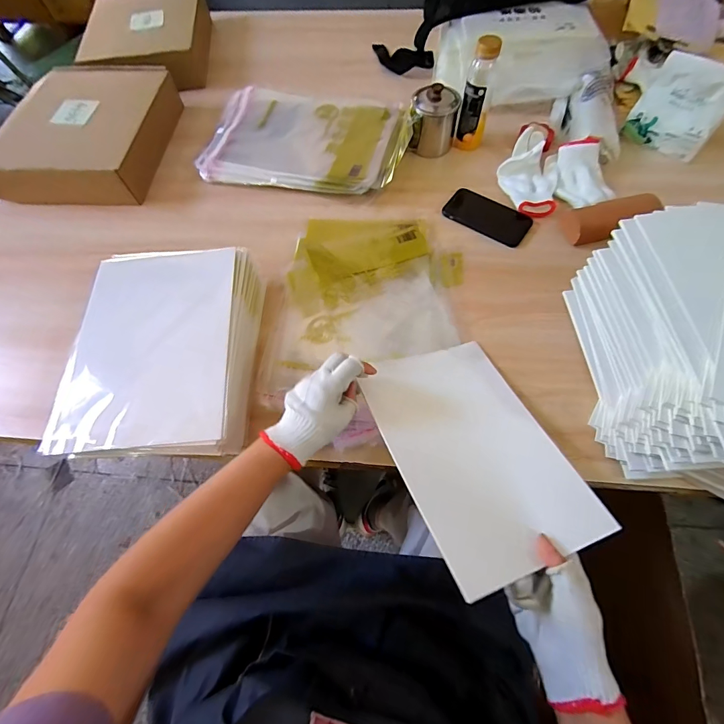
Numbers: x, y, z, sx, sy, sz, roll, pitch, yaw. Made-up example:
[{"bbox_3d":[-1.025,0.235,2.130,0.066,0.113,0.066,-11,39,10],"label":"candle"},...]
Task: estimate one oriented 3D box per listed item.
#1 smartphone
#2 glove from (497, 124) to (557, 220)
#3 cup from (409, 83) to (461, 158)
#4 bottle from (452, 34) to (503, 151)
[{"bbox_3d":[0.230,-0.268,0.691,0.151,0.008,0.078,31,77,13],"label":"smartphone"},{"bbox_3d":[0.315,-0.365,0.711,0.104,0.041,0.205,7,66,6],"label":"glove"},{"bbox_3d":[0.141,-0.477,0.739,0.085,0.110,0.080,-1,65,2],"label":"cup"},{"bbox_3d":[0.213,-0.491,0.699,0.054,0.179,0.053,8,66,6],"label":"bottle"}]

